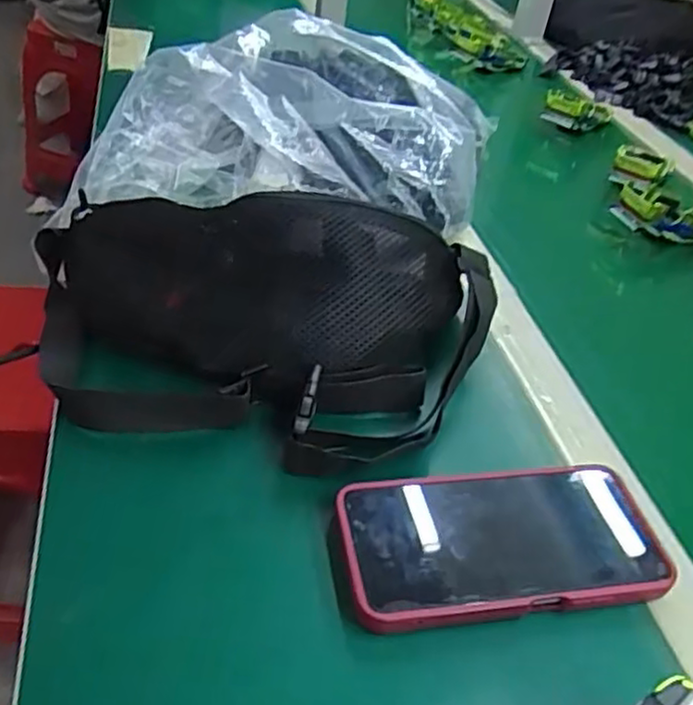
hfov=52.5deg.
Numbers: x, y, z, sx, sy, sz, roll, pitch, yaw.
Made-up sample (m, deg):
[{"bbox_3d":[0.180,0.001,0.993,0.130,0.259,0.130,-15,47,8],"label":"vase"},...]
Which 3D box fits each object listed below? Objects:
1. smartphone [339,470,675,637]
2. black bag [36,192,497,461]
[{"bbox_3d":[0.080,0.100,0.368,0.166,0.019,0.080,-1,41,-11],"label":"smartphone"},{"bbox_3d":[-0.061,-0.031,0.448,0.306,0.090,0.185,10,40,1],"label":"black bag"}]

